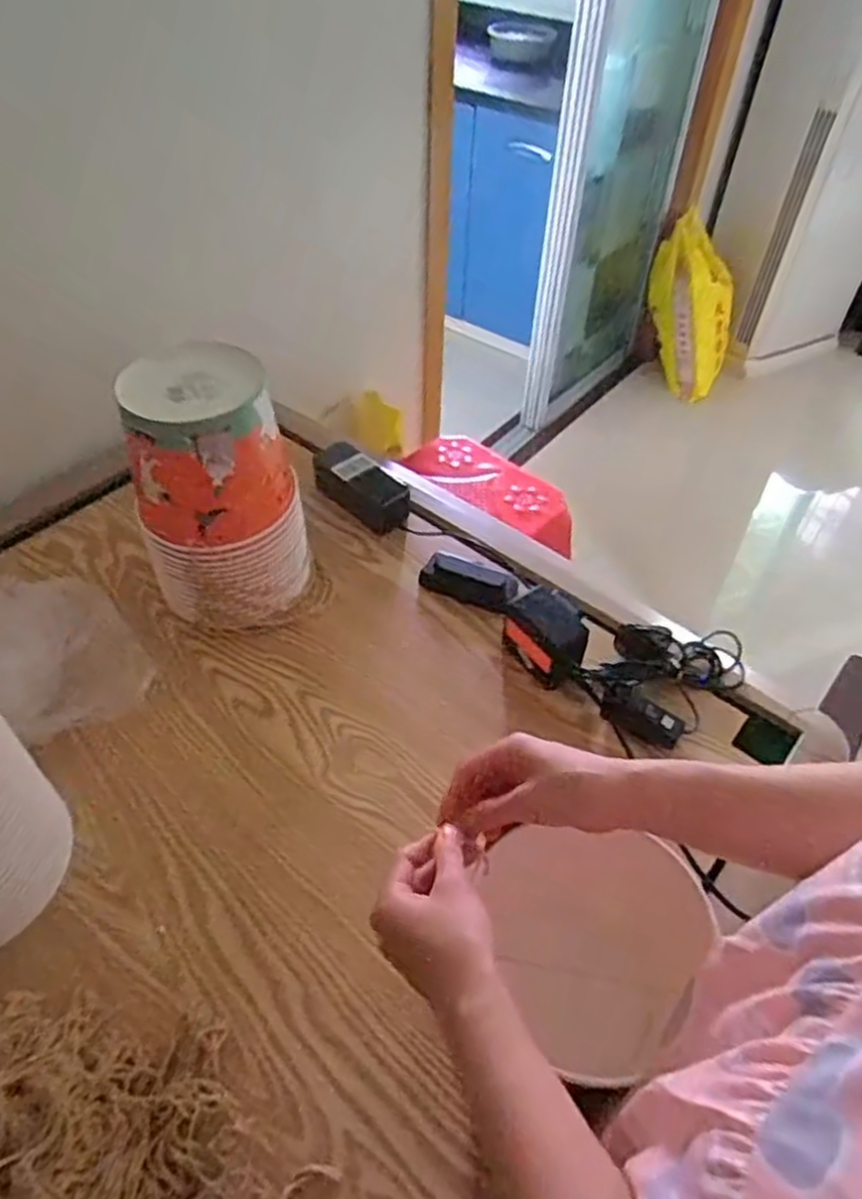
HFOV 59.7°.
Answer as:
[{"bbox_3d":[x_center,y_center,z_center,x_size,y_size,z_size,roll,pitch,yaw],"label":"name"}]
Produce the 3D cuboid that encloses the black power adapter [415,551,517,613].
[{"bbox_3d":[0.045,-0.019,0.848,0.105,0.033,0.049,20,50,17],"label":"black power adapter"}]

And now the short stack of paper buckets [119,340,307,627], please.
[{"bbox_3d":[-0.212,-0.103,0.765,0.155,0.254,0.139,-10,48,-11],"label":"short stack of paper buckets"}]

